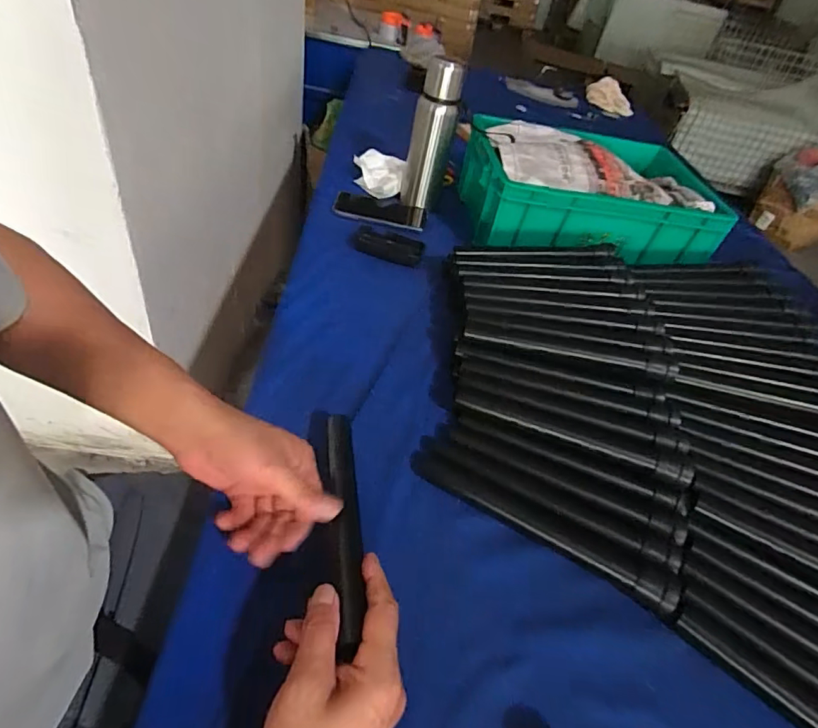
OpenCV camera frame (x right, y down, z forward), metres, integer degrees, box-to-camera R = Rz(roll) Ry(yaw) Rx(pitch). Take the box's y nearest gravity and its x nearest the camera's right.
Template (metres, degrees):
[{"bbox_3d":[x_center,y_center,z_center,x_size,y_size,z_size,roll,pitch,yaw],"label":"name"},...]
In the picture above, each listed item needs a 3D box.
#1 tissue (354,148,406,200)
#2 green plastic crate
[{"bbox_3d":[-0.059,-0.359,0.936,0.095,0.049,0.093,10,43,-5],"label":"tissue"},{"bbox_3d":[0.315,-0.311,0.862,0.420,0.131,0.329,6,45,-1],"label":"green plastic crate"}]

